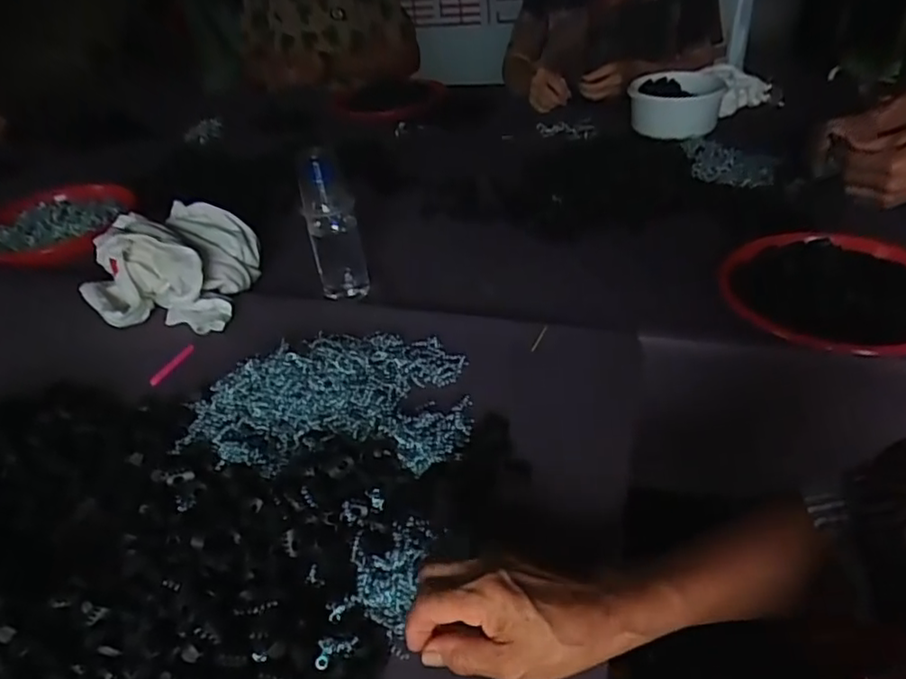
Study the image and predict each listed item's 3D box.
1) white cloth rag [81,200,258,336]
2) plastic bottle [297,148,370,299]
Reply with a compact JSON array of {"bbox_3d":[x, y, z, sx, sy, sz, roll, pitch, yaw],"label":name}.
[{"bbox_3d":[-0.355,-0.096,0.777,0.192,0.089,0.180,-4,37,10],"label":"white cloth rag"},{"bbox_3d":[-0.147,-0.140,0.750,0.064,0.168,0.065,-15,36,-6],"label":"plastic bottle"}]

